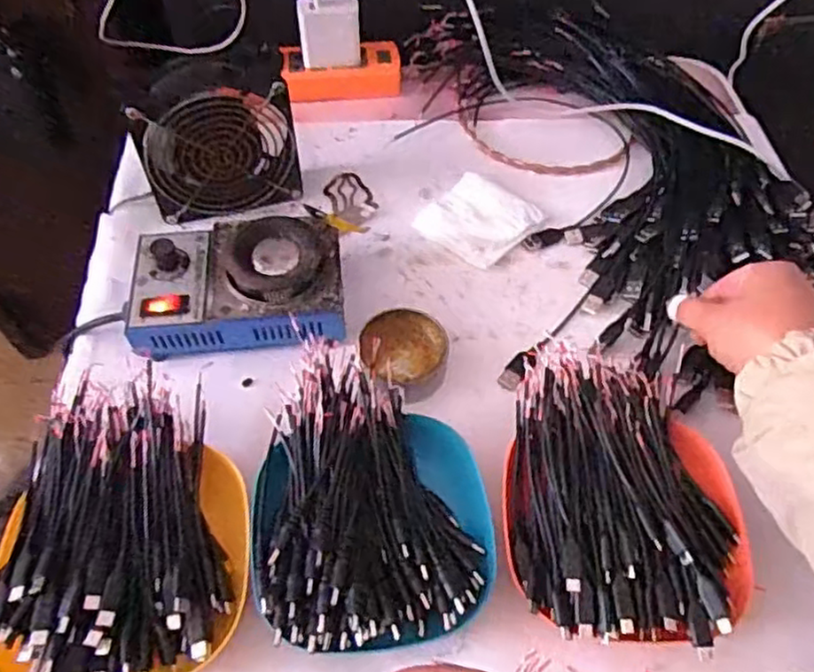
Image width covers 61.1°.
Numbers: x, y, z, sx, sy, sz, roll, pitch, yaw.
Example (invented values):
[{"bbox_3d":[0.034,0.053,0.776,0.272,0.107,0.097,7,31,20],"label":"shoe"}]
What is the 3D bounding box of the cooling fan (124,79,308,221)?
[{"bbox_3d":[-0.149,-0.146,0.556,0.118,0.107,0.033,-17,58,-12],"label":"cooling fan"}]

